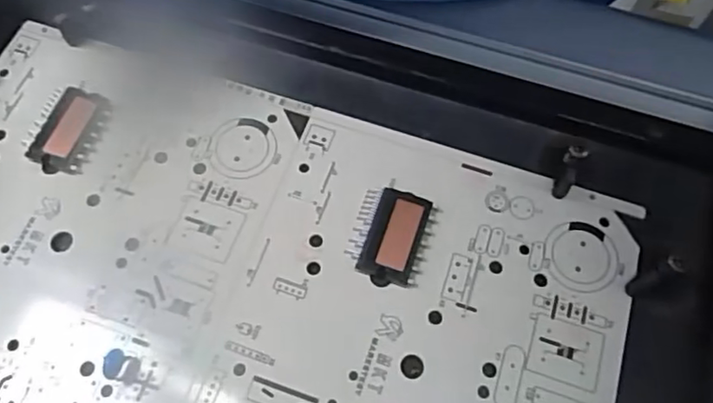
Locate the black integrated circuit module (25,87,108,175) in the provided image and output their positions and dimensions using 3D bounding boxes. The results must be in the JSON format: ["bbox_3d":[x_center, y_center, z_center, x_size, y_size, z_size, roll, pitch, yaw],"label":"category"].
[{"bbox_3d":[-0.111,-0.028,0.231,0.022,0.006,0.034,14,66,5],"label":"black integrated circuit module"}]

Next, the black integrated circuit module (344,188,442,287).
[{"bbox_3d":[0.012,0.012,0.214,0.026,0.006,0.033,18,67,7],"label":"black integrated circuit module"}]

